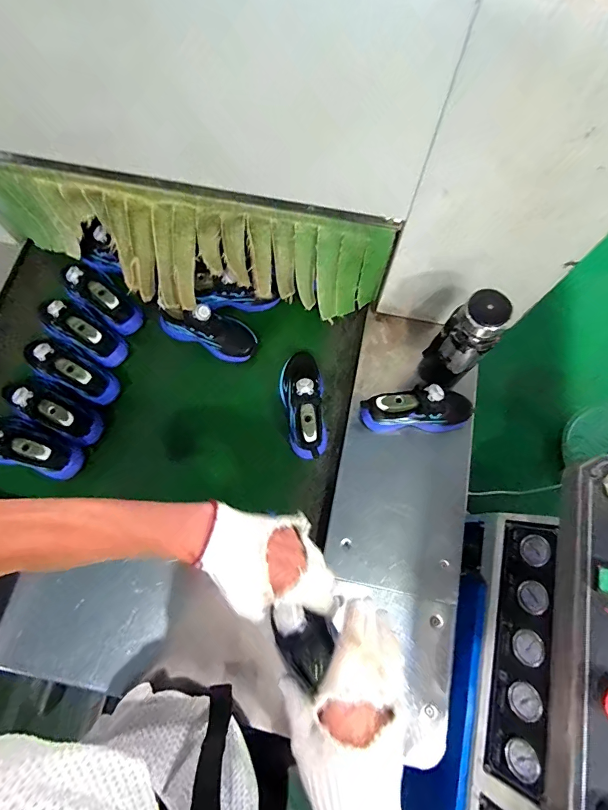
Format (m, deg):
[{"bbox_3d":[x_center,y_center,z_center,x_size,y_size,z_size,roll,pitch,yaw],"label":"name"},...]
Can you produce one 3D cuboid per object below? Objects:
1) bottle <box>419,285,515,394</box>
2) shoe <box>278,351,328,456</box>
[{"bbox_3d":[0.264,-0.095,0.694,0.073,0.243,0.093,-40,78,-12],"label":"bottle"},{"bbox_3d":[0.005,-0.011,0.752,0.082,0.106,0.213,-8,74,-4],"label":"shoe"}]

